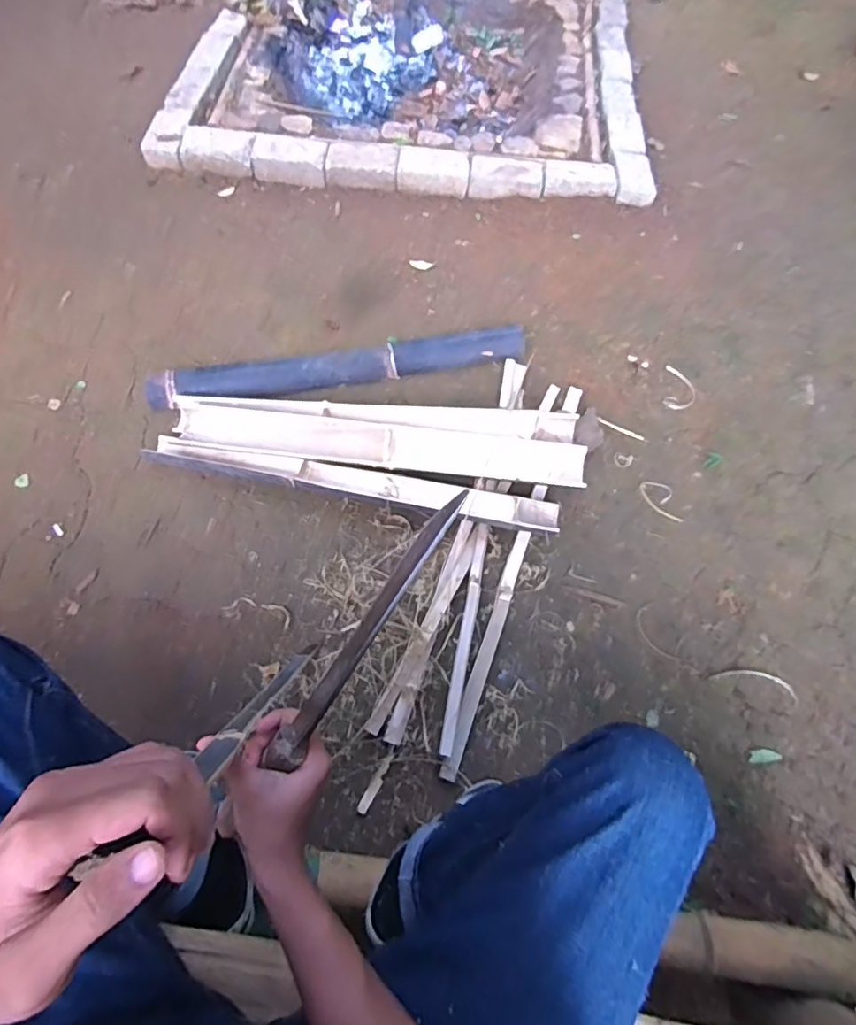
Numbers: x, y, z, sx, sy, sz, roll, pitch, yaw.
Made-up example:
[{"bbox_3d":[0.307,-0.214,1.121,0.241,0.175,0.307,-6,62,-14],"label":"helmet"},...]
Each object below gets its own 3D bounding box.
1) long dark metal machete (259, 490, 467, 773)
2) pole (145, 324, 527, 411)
[{"bbox_3d":[-0.047,0.092,0.448,0.021,0.019,0.254,34,93,13],"label":"long dark metal machete"},{"bbox_3d":[-0.207,-0.353,1.376,0.915,0.061,0.093,-9,64,-7],"label":"pole"}]

